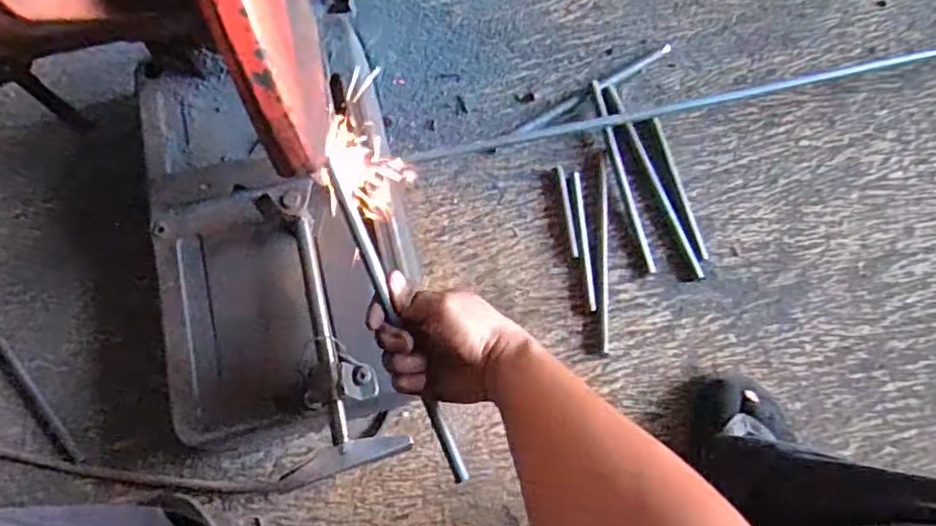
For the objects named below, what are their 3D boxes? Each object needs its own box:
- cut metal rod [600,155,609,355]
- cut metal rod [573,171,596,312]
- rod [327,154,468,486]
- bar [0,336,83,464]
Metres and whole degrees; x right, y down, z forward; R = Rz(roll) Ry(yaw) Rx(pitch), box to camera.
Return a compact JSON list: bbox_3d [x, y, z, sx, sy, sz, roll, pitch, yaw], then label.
[{"bbox_3d":[0.155,-0.015,0.708,0.009,0.011,0.228,2,74,1],"label":"cut metal rod"},{"bbox_3d":[0.132,-0.026,0.710,0.009,0.010,0.163,-4,74,0],"label":"cut metal rod"},{"bbox_3d":[-0.052,0.051,0.480,0.011,0.009,0.266,-22,98,-5],"label":"rod"},{"bbox_3d":[-0.503,0.109,0.684,0.015,0.006,0.279,-41,78,-10],"label":"bar"}]

